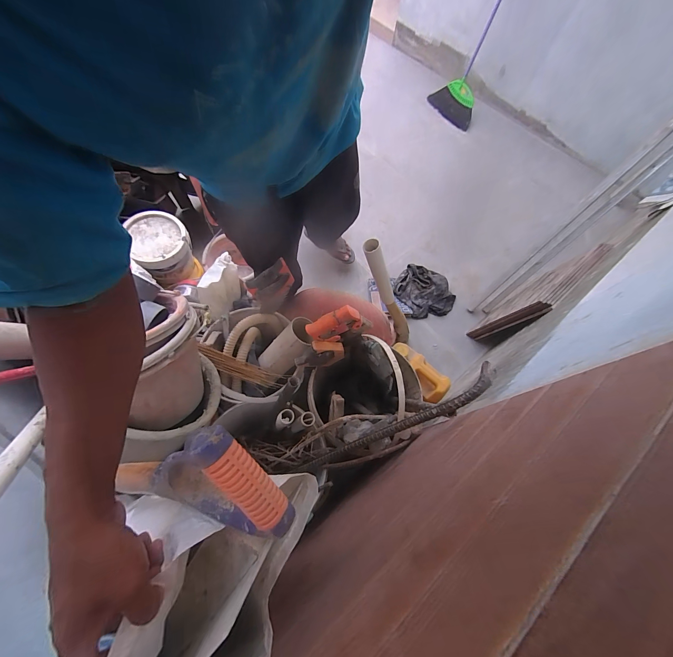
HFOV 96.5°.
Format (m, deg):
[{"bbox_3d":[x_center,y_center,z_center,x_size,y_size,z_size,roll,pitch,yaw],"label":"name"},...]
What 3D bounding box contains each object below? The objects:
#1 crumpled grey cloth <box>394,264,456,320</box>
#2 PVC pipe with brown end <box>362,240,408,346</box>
[{"bbox_3d":[0.385,-0.164,1.344,0.221,0.052,0.275,-34,72,-17],"label":"crumpled grey cloth"},{"bbox_3d":[0.173,-0.081,0.952,0.049,0.565,0.052,-5,64,19],"label":"PVC pipe with brown end"}]

